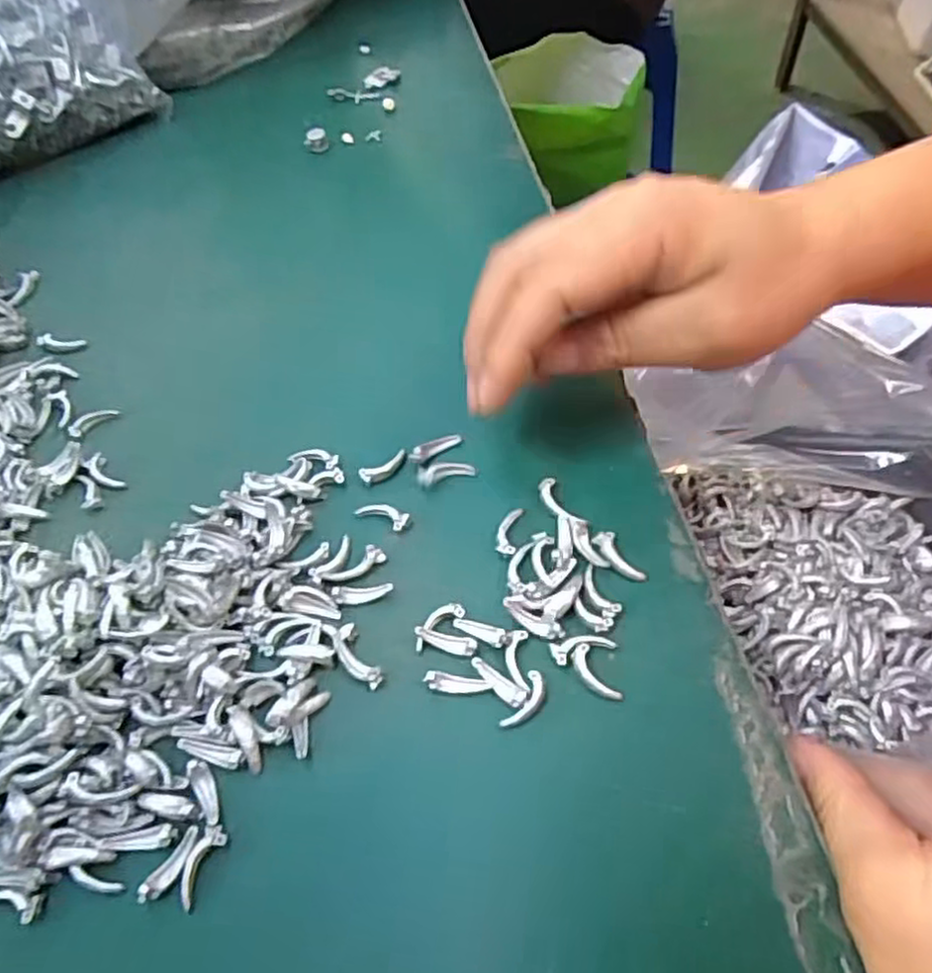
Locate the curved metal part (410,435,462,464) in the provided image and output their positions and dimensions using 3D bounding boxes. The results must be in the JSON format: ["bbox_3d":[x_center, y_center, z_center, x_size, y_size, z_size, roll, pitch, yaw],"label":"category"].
[{"bbox_3d":[-0.012,-0.016,0.269,0.021,0.005,0.006,-27,59,-14],"label":"curved metal part"}]

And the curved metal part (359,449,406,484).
[{"bbox_3d":[-0.030,-0.008,0.266,0.020,0.004,0.008,-28,59,-14],"label":"curved metal part"}]

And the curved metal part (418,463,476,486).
[{"bbox_3d":[-0.008,-0.006,0.264,0.021,0.005,0.009,-13,57,-4],"label":"curved metal part"}]

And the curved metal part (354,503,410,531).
[{"bbox_3d":[-0.030,0.009,0.256,0.019,0.004,0.008,22,60,17],"label":"curved metal part"}]

